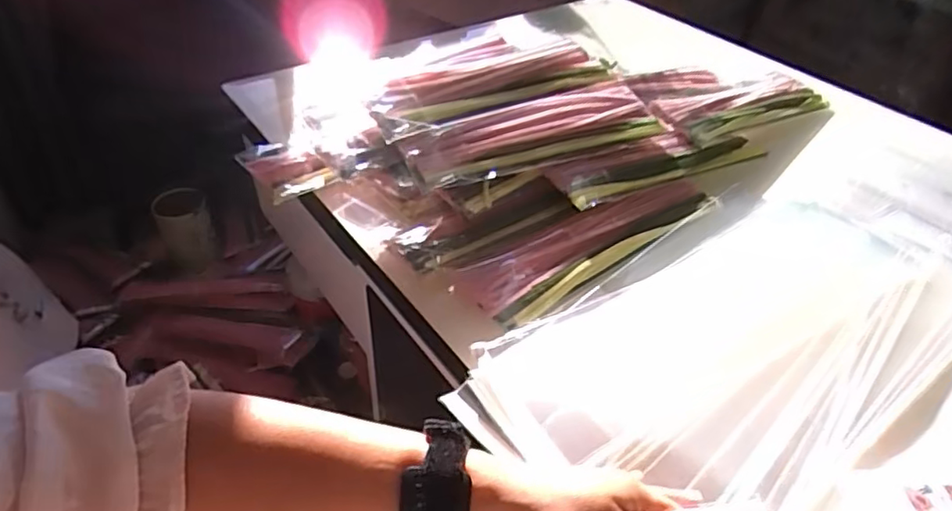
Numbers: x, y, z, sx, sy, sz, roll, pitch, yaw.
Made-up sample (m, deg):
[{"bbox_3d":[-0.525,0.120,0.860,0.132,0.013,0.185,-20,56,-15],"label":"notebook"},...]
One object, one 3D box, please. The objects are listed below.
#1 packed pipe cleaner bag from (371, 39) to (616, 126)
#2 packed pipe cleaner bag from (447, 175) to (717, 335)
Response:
[{"bbox_3d":[0.027,-0.190,0.670,0.318,0.038,0.087,-30,52,-32],"label":"packed pipe cleaner bag"},{"bbox_3d":[0.125,-0.018,0.599,0.299,0.013,0.081,-26,49,-28],"label":"packed pipe cleaner bag"}]

